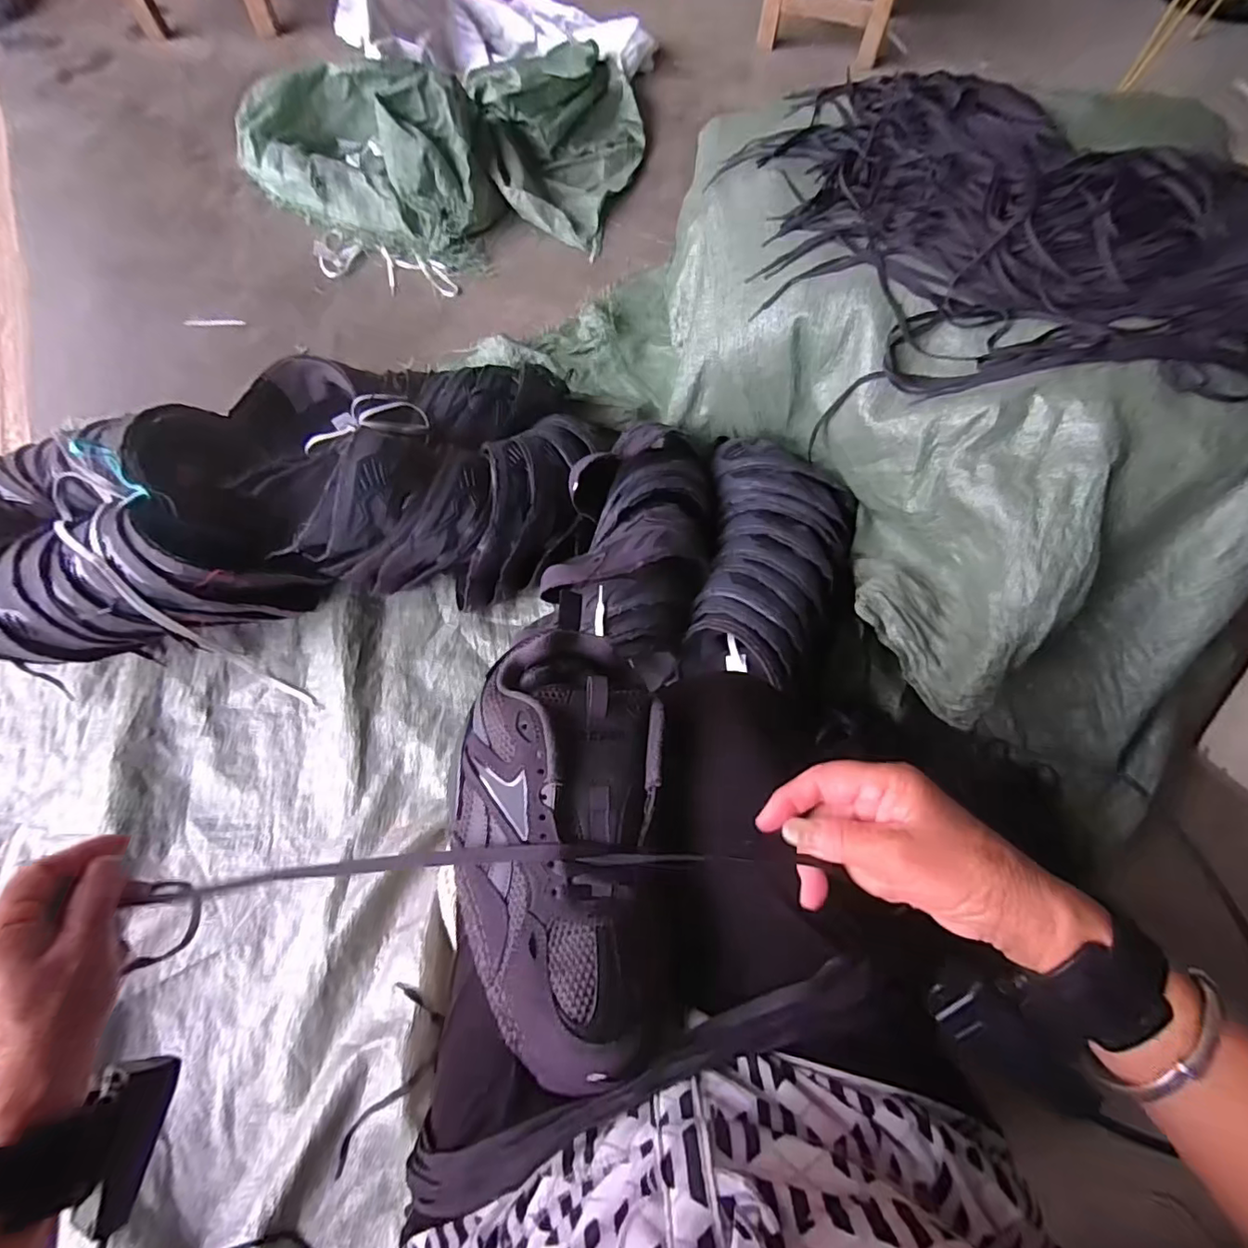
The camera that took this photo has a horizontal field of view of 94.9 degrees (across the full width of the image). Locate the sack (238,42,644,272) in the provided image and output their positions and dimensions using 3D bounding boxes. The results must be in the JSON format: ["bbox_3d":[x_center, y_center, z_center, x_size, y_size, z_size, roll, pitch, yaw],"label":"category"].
[{"bbox_3d":[-0.338,-1.030,1.134,0.727,0.179,0.669,20,70,7],"label":"sack"}]

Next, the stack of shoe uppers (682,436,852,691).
[{"bbox_3d":[0.196,-0.081,0.723,0.192,0.102,0.355,10,70,4],"label":"stack of shoe uppers"}]

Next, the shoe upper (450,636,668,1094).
[{"bbox_3d":[-0.039,0.121,0.322,0.116,0.056,0.237,0,73,0],"label":"shoe upper"}]

